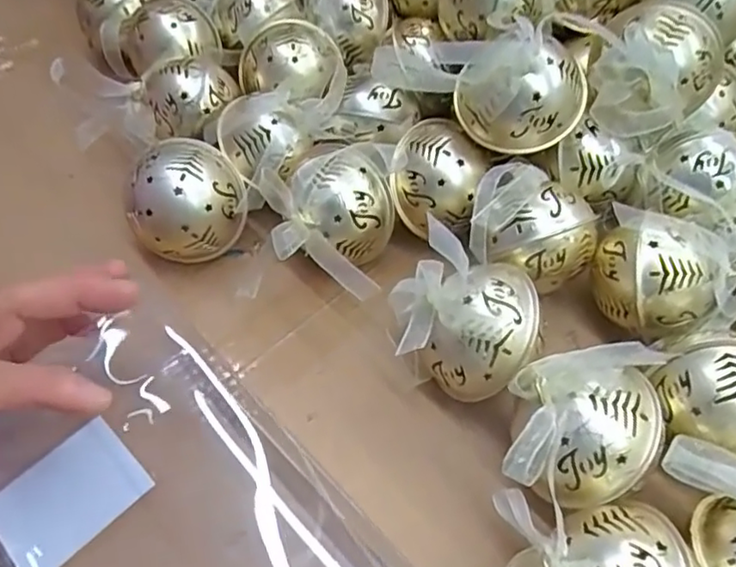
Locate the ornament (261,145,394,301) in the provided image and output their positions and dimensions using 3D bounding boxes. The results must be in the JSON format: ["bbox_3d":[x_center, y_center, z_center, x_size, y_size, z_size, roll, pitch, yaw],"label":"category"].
[{"bbox_3d":[-0.017,-0.028,0.298,0.057,0.060,0.054,0,56,0],"label":"ornament"}]

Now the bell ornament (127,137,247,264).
[{"bbox_3d":[-0.091,-0.041,0.309,0.056,0.046,0.048,-37,63,-22],"label":"bell ornament"}]

